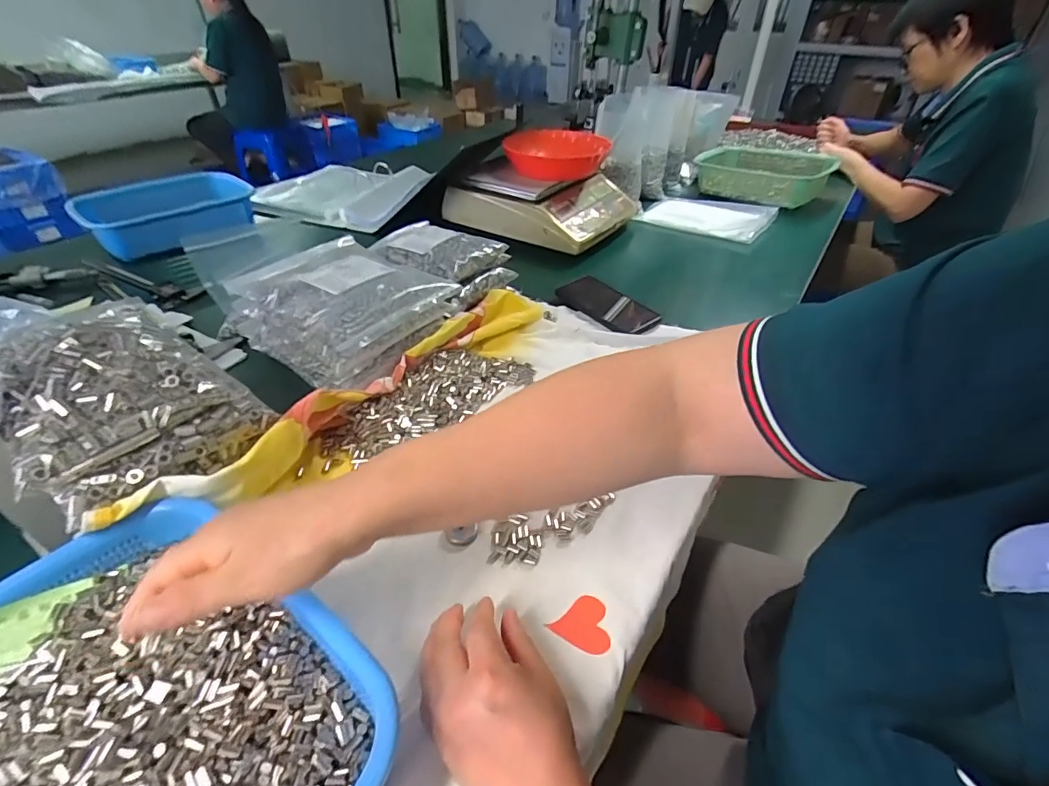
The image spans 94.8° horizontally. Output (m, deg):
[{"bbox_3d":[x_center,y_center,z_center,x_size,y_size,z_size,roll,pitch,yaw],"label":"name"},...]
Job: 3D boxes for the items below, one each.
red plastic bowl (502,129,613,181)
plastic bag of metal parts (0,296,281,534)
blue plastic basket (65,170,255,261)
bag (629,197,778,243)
[{"bbox_3d":[0.061,-0.483,0.976,0.203,0.064,0.203,1,39,0],"label":"red plastic bowl"},{"bbox_3d":[-0.369,-0.009,0.430,0.245,0.090,0.161,28,46,29],"label":"plastic bag of metal parts"},{"bbox_3d":[-0.704,-0.361,0.960,0.281,0.085,0.147,-30,49,-32],"label":"blue plastic basket"},{"bbox_3d":[0.399,-0.395,1.063,0.264,0.033,0.192,22,44,23],"label":"bag"}]

